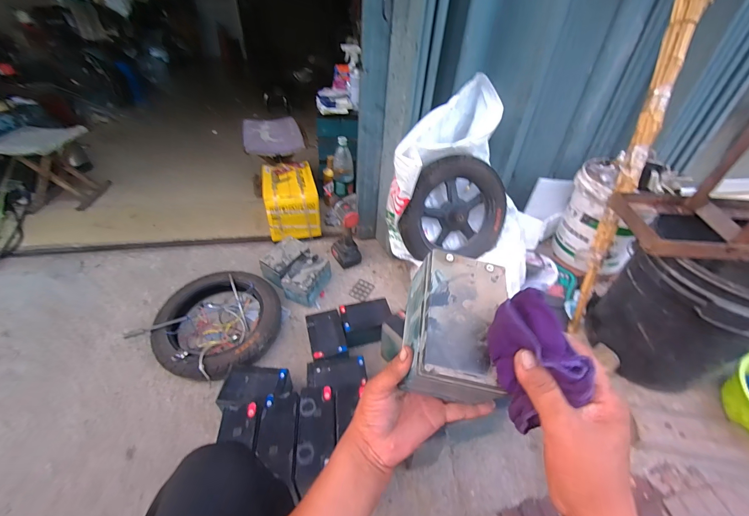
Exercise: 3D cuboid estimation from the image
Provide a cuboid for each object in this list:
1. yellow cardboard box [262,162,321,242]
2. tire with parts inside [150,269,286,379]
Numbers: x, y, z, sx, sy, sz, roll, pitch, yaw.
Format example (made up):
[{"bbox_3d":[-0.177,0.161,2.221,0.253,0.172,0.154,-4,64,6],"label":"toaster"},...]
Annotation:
[{"bbox_3d":[-0.340,-0.235,1.294,0.191,0.179,0.320,-8,40,-14],"label":"yellow cardboard box"},{"bbox_3d":[-0.455,0.192,0.947,0.338,0.115,0.313,2,38,-1],"label":"tire with parts inside"}]

